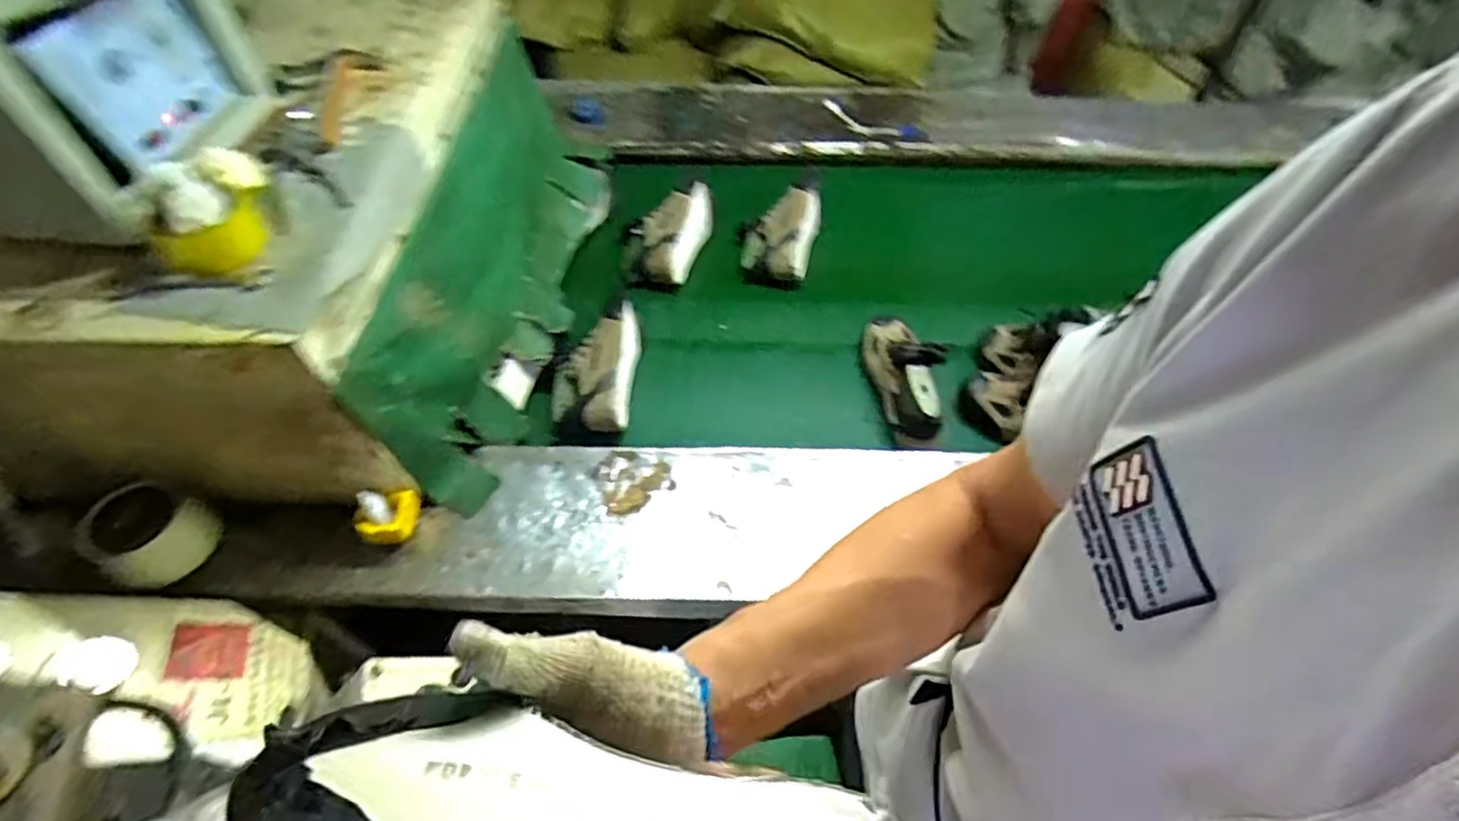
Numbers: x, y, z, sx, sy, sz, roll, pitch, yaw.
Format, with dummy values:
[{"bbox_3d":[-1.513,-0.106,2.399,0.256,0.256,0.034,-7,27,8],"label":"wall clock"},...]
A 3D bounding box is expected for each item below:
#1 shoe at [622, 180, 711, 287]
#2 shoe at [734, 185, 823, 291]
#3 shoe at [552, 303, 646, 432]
[{"bbox_3d":[-0.109,-0.348,1.299,0.120,0.073,0.264,20,57,15],"label":"shoe"},{"bbox_3d":[0.092,-0.330,1.281,0.151,0.102,0.186,4,54,4],"label":"shoe"},{"bbox_3d":[-0.209,-0.073,1.077,0.125,0.074,0.225,7,54,6],"label":"shoe"}]

